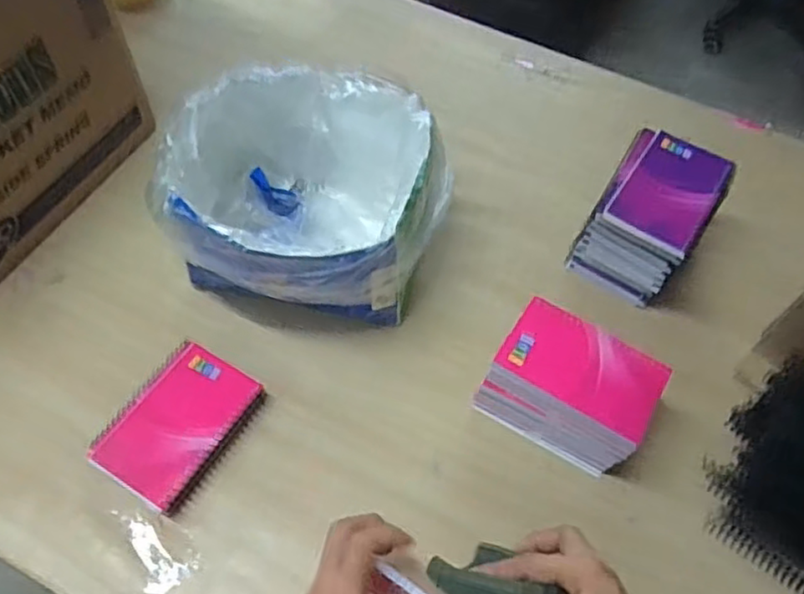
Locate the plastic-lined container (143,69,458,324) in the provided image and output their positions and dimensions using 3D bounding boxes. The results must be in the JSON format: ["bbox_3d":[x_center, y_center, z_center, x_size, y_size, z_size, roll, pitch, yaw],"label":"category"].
[{"bbox_3d":[-0.087,-0.086,0.653,0.242,0.155,0.219,12,57,4],"label":"plastic-lined container"}]

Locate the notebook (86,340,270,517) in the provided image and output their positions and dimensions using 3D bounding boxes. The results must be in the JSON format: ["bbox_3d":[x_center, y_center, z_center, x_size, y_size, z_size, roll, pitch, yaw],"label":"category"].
[{"bbox_3d":[-0.195,0.112,0.582,0.091,0.030,0.133,29,60,14],"label":"notebook"}]

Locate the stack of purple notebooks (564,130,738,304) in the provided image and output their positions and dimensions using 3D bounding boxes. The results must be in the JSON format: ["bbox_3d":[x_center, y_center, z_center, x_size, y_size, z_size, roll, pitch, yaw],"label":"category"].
[{"bbox_3d":[0.247,-0.075,0.675,0.098,0.132,0.136,32,61,16],"label":"stack of purple notebooks"}]

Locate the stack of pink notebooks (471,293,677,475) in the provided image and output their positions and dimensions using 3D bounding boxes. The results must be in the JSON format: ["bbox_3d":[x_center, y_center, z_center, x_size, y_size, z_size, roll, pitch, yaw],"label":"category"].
[{"bbox_3d":[0.146,0.083,0.587,0.133,0.094,0.086,28,60,14],"label":"stack of pink notebooks"}]

